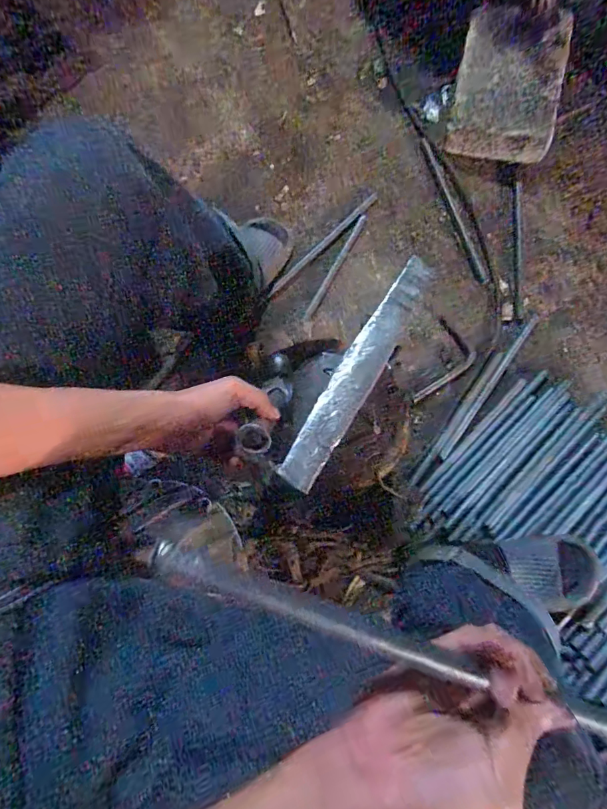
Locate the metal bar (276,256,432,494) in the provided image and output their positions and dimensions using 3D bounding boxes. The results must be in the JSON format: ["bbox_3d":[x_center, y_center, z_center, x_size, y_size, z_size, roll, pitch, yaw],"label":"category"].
[{"bbox_3d":[0.065,-0.040,0.485,0.044,0.011,0.294,35,73,-6],"label":"metal bar"}]

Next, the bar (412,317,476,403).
[{"bbox_3d":[0.268,-0.070,0.820,0.083,0.016,0.164,20,79,6],"label":"bar"}]

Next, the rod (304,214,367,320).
[{"bbox_3d":[0.062,-0.267,0.858,0.015,0.011,0.249,28,80,8],"label":"rod"}]

